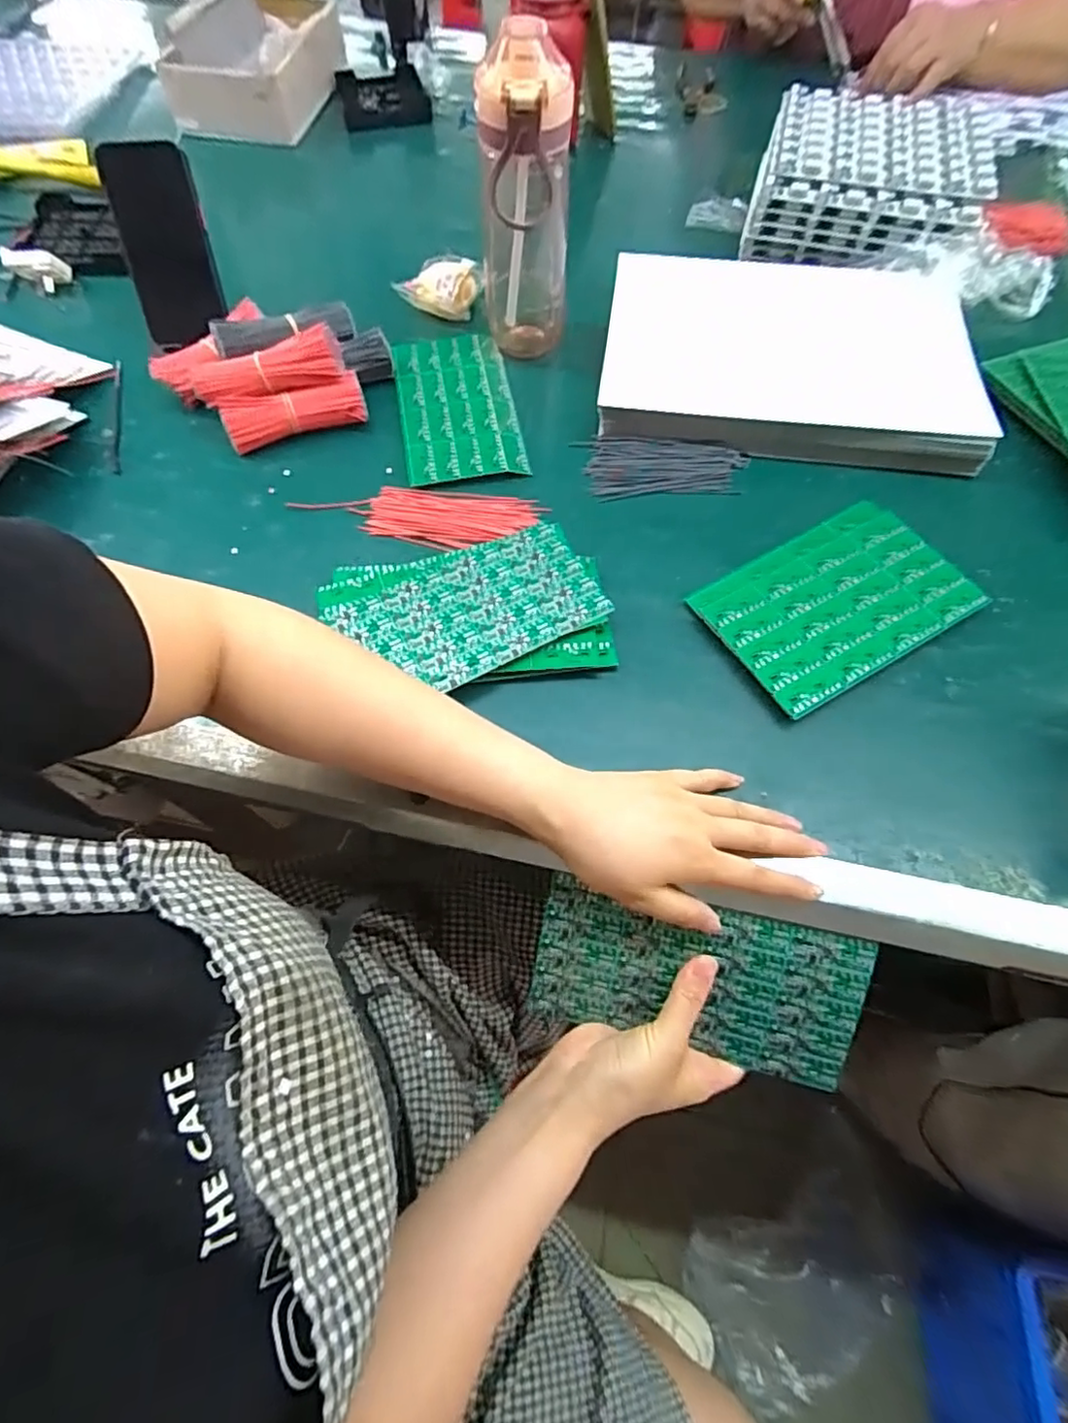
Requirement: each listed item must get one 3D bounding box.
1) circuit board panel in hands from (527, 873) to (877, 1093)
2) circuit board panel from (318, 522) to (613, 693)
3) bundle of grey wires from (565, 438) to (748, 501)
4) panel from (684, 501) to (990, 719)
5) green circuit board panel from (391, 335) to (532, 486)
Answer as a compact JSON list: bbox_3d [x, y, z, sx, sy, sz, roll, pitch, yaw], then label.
[{"bbox_3d":[0.097,0.164,0.377,0.190,0.007,0.096,12,99,6],"label":"circuit board panel in hands"},{"bbox_3d":[-0.046,-0.074,0.450,0.181,0.004,0.102,-25,66,-12],"label":"circuit board panel"},{"bbox_3d":[0.113,-0.211,0.533,0.138,0.009,0.062,0,67,2],"label":"bundle of grey wires"},{"bbox_3d":[0.224,-0.084,0.462,0.187,0.006,0.123,-30,66,-14],"label":"panel"},{"bbox_3d":[-0.071,-0.282,0.566,0.103,0.006,0.183,-10,67,-2],"label":"green circuit board panel"}]

